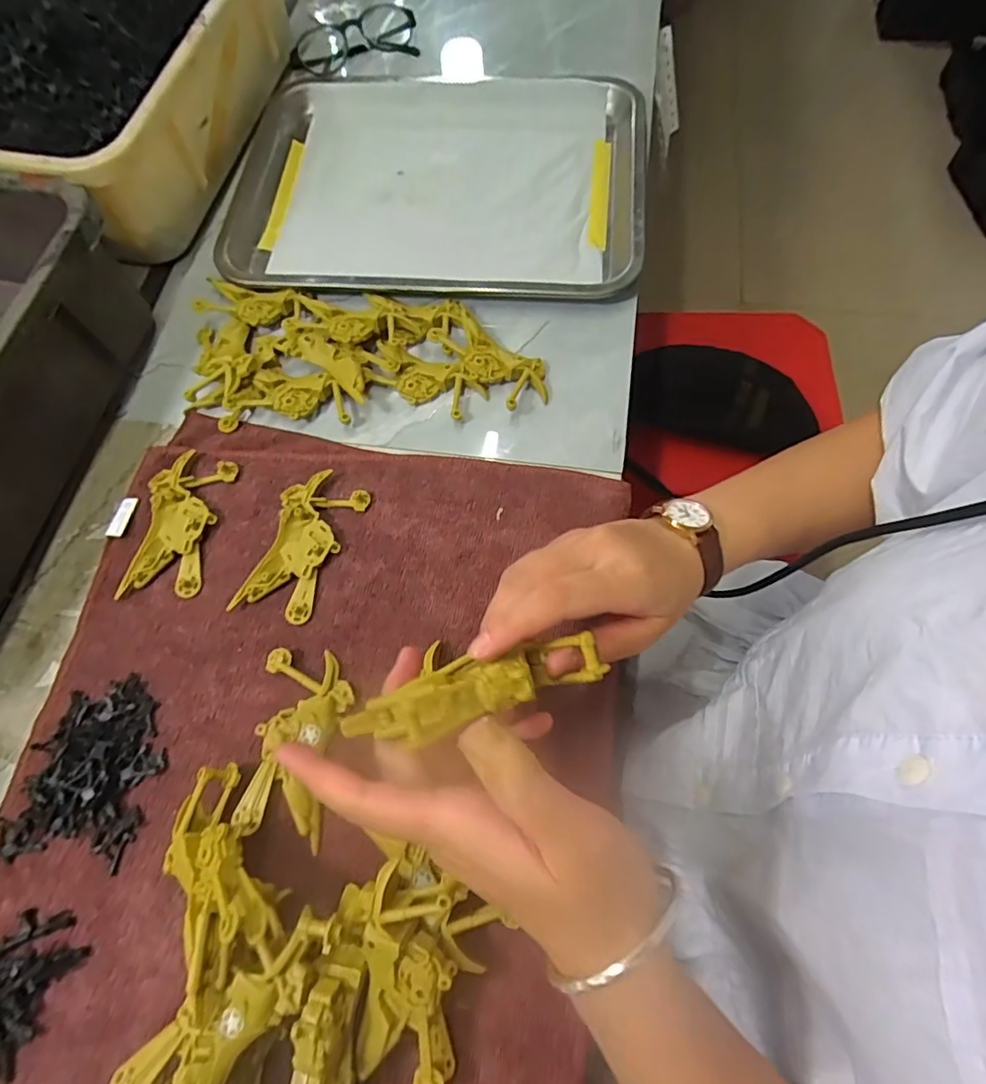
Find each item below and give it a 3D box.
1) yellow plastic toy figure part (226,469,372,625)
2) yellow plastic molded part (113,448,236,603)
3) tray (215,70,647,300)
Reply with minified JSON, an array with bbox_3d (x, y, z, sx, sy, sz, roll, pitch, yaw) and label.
[{"bbox_3d":[-0.126,0.004,0.362,0.049,0.011,0.101,19,71,9],"label":"yellow plastic toy figure part"},{"bbox_3d":[-0.213,-0.013,0.375,0.050,0.009,0.100,8,69,5],"label":"yellow plastic molded part"},{"bbox_3d":[-0.046,-0.333,0.495,0.351,0.021,0.284,4,69,3],"label":"tray"}]

